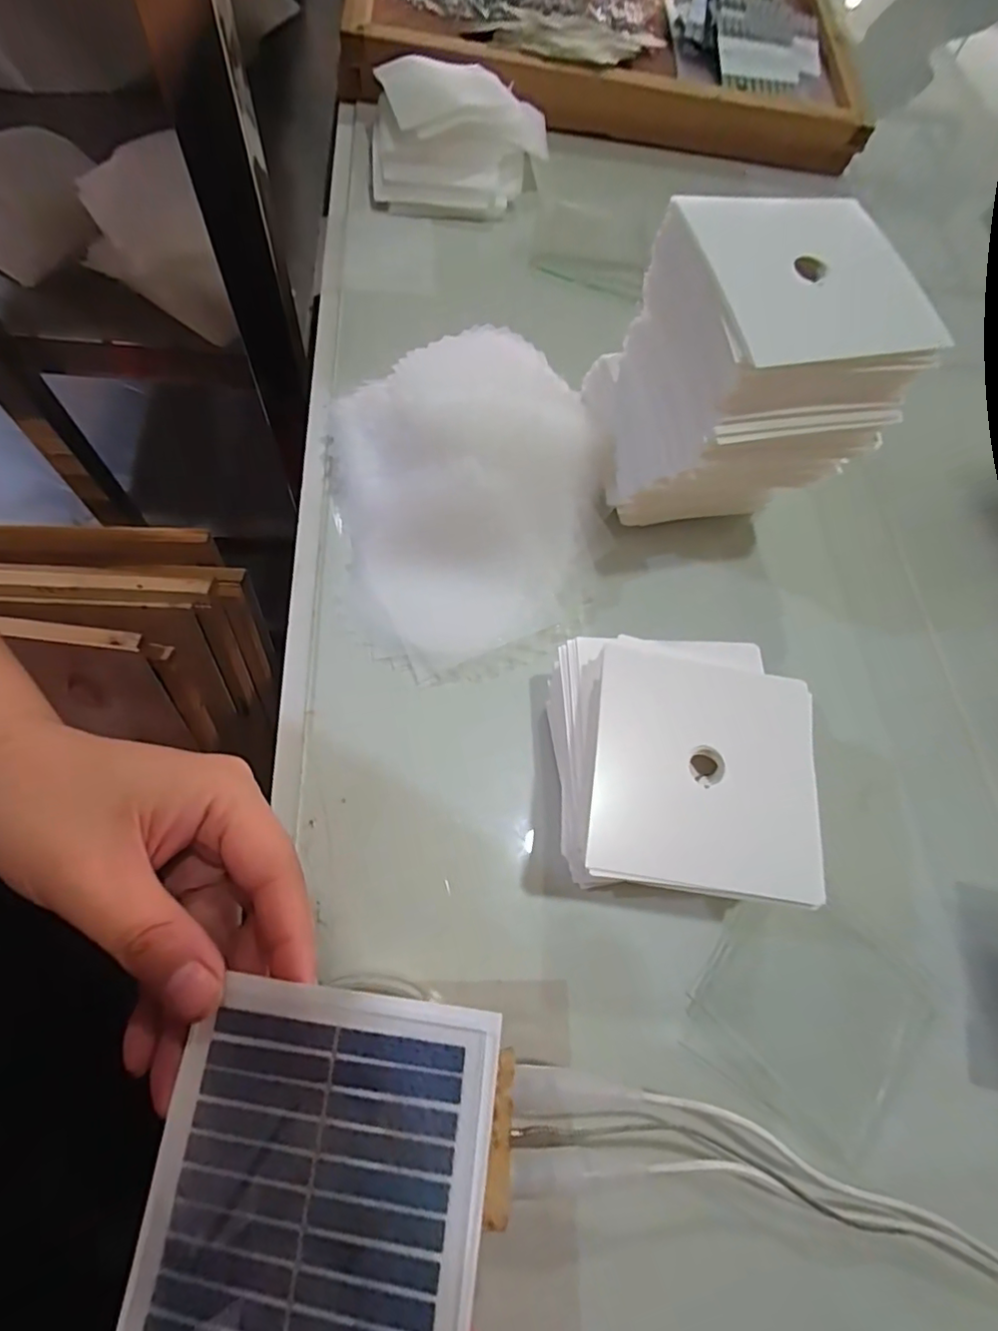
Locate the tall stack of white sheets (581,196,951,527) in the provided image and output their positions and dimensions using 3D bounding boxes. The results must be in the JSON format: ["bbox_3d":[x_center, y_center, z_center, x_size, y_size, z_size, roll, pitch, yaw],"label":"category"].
[{"bbox_3d":[0.118,-0.140,0.310,0.107,0.145,0.108,-9,69,-10],"label":"tall stack of white sheets"}]

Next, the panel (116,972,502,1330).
[{"bbox_3d":[-0.051,0.144,0.159,0.094,0.004,0.093,3,70,9],"label":"panel"}]

